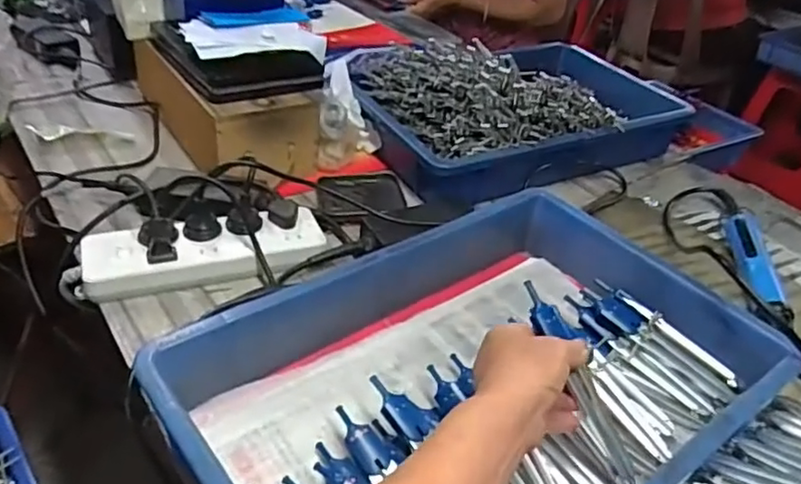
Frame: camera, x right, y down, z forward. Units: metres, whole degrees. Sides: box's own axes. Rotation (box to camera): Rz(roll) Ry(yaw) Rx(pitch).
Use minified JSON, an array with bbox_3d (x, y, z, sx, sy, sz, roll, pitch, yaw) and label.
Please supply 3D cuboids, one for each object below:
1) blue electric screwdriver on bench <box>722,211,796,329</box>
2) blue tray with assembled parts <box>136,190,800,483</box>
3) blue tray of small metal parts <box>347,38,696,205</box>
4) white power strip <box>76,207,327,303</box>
[{"bbox_3d":[0.383,0.023,0.674,0.032,0.037,0.187,10,36,5],"label":"blue electric screwdriver on bench"},{"bbox_3d":[0.064,0.098,0.470,0.421,0.075,0.291,-22,45,-33],"label":"blue tray with assembled parts"},{"bbox_3d":[0.163,-0.217,0.886,0.446,0.131,0.321,-13,40,-25],"label":"blue tray of small metal parts"},{"bbox_3d":[-0.190,0.008,0.610,0.230,0.036,0.076,-9,39,-21],"label":"white power strip"}]

